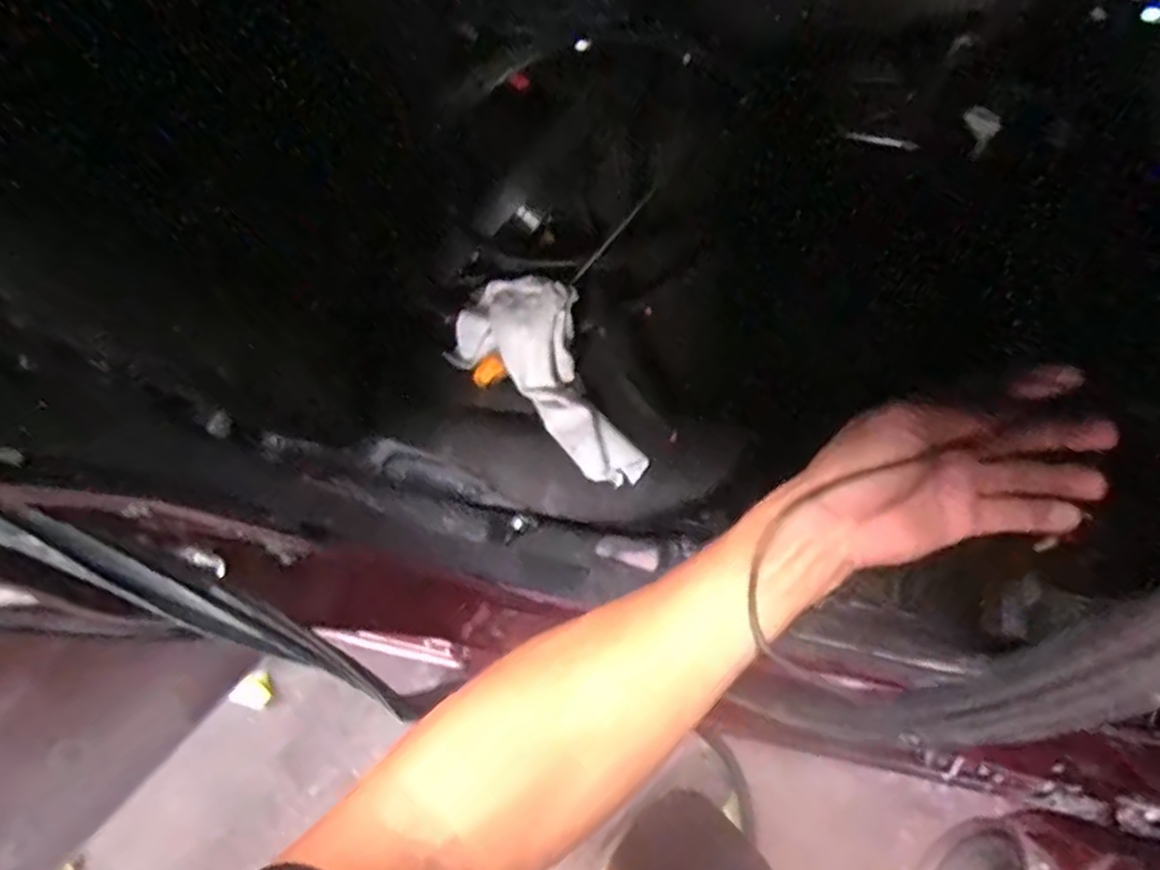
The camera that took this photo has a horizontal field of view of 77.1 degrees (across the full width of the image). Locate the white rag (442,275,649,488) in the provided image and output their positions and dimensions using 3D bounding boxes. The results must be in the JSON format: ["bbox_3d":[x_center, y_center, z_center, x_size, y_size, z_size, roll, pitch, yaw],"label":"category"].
[{"bbox_3d":[-0.018,-0.067,0.787,0.269,0.071,0.127,42,78,9],"label":"white rag"}]

